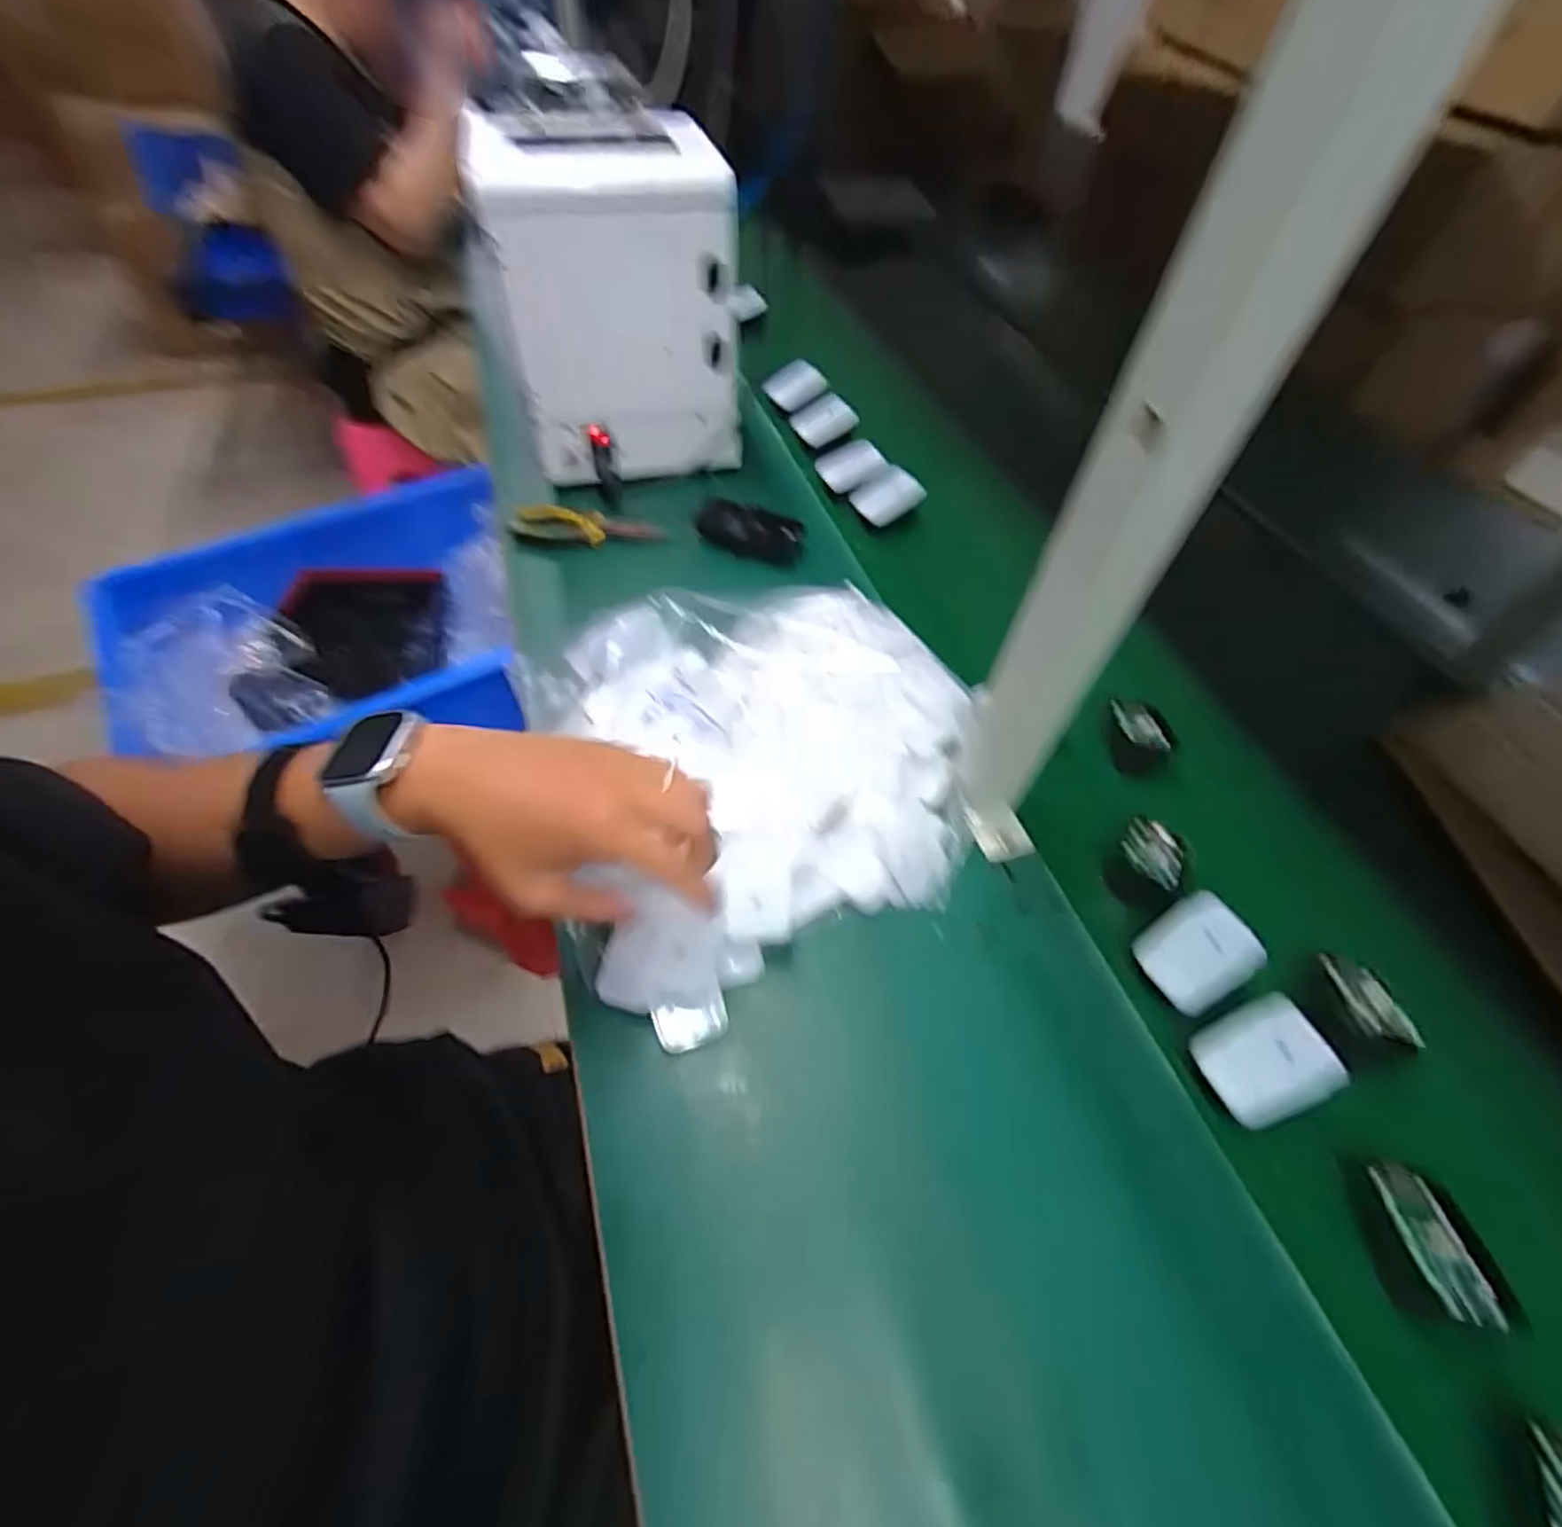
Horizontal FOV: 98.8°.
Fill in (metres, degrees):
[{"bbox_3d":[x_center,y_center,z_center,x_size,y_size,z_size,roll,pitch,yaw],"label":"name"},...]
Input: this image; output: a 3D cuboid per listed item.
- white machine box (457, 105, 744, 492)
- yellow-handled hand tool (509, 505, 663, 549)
[{"bbox_3d":[-0.166,-0.477,0.697,0.214,0.260,0.191,-9,56,-9],"label":"white machine box"},{"bbox_3d":[-0.203,-0.247,0.702,0.148,0.026,0.035,6,55,2],"label":"yellow-handled hand tool"}]

